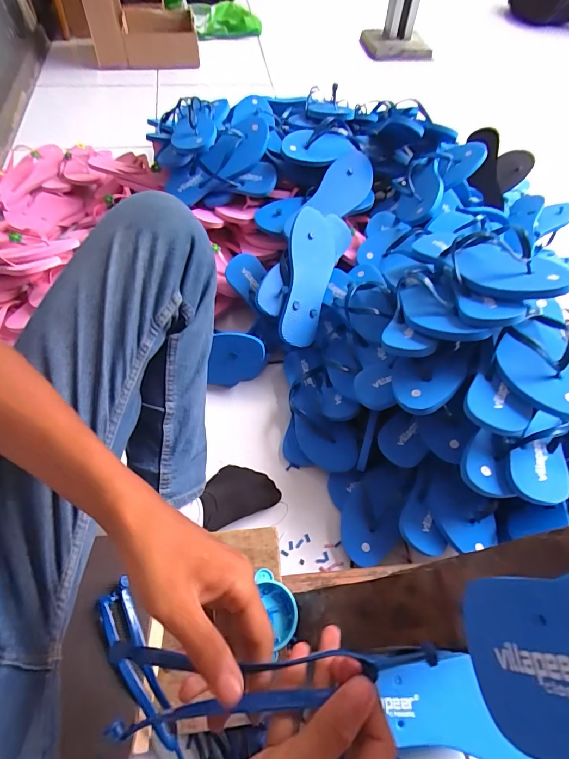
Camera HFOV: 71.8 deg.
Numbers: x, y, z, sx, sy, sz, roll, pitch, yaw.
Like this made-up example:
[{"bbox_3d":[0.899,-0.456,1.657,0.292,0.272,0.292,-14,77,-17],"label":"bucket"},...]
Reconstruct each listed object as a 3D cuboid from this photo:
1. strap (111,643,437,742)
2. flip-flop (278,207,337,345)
[{"bbox_3d":[-0.014,0.183,0.242,0.207,0.016,0.046,-12,57,10],"label":"strap"},{"bbox_3d":[0.041,-0.200,0.723,0.088,0.045,0.211,11,85,-23],"label":"flip-flop"}]

